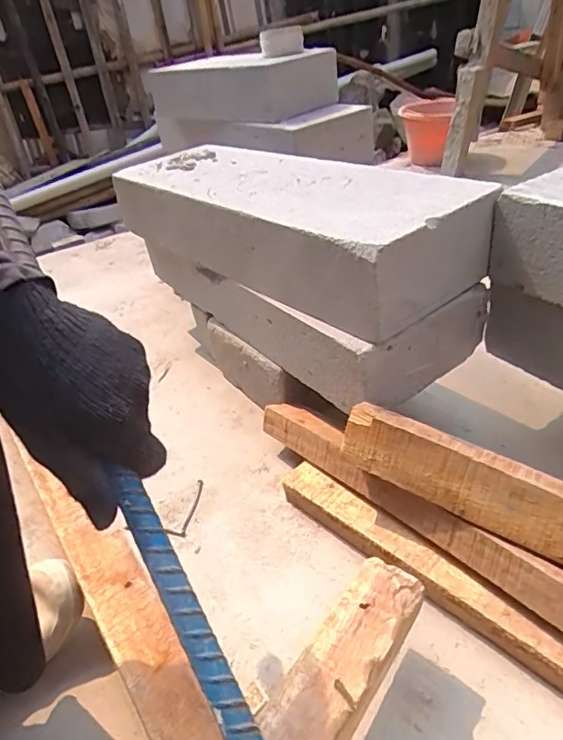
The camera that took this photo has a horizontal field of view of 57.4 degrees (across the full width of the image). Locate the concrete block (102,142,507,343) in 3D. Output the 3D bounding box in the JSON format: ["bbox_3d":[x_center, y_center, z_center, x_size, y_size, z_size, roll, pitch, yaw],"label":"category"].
[{"bbox_3d":[-0.017,-0.221,0.719,0.199,0.108,0.579,-26,38,-28],"label":"concrete block"}]

